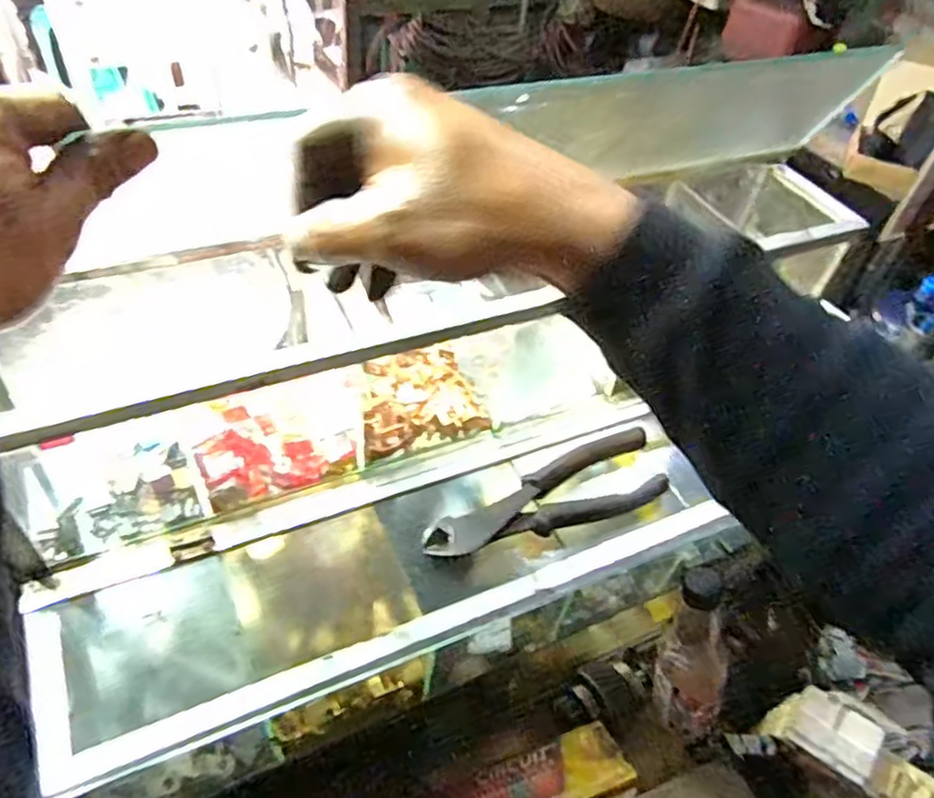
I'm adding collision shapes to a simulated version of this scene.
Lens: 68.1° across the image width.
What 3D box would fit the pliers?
[{"bbox_3d":[0.051,0.067,0.442,0.158,0.017,0.053,-21,52,-8],"label":"pliers"}]

